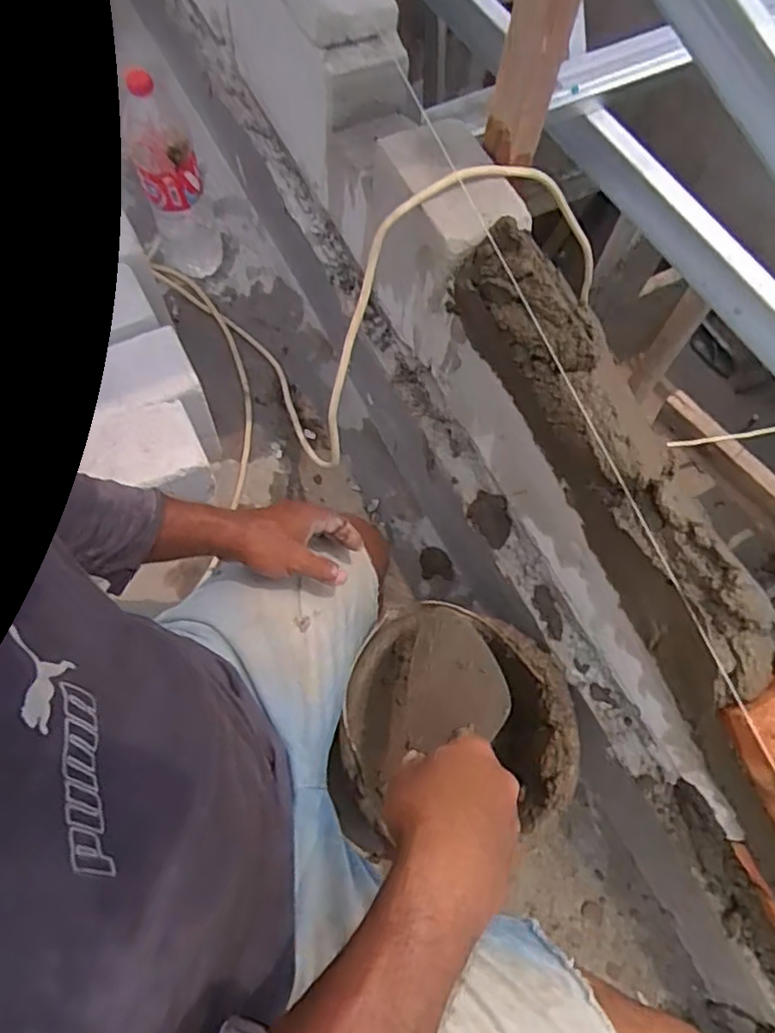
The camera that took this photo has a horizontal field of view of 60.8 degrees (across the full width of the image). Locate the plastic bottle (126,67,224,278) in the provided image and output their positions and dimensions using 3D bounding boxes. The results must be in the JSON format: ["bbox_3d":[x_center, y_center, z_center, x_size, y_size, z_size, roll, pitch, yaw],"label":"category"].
[{"bbox_3d":[-0.311,-0.486,0.965,0.090,0.307,0.091,-13,67,-8],"label":"plastic bottle"}]

